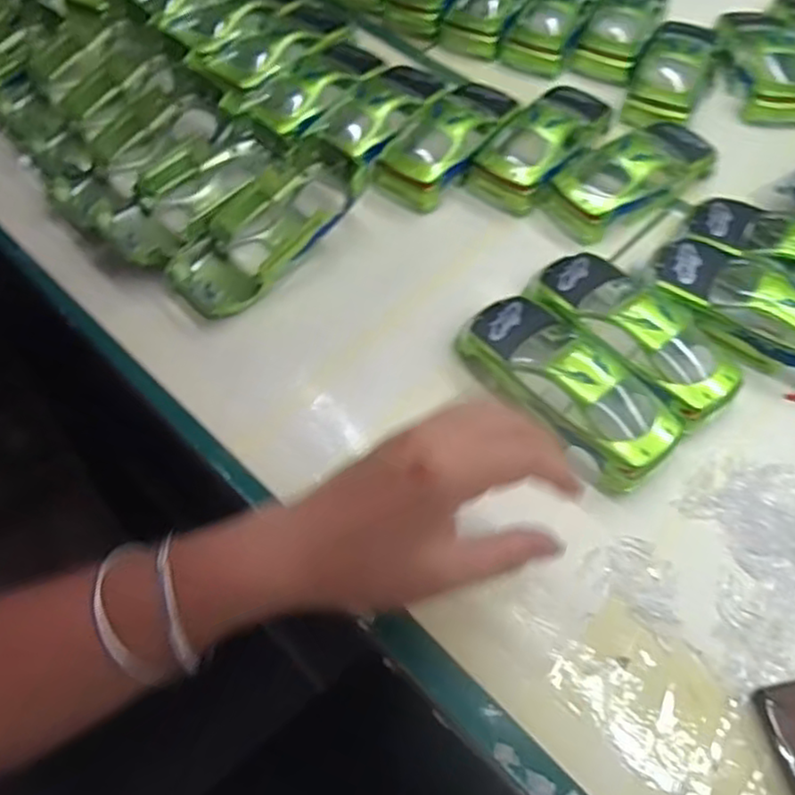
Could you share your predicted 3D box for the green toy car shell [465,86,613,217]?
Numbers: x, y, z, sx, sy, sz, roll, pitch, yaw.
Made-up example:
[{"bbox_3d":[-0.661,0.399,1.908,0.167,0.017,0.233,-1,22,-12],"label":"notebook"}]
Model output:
[{"bbox_3d":[0.101,-0.180,0.484,0.054,0.034,0.120,33,63,18],"label":"green toy car shell"}]

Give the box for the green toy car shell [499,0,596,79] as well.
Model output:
[{"bbox_3d":[0.126,-0.303,0.568,0.050,0.029,0.102,25,61,14],"label":"green toy car shell"}]

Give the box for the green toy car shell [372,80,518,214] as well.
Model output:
[{"bbox_3d":[0.037,-0.186,0.488,0.052,0.032,0.128,31,63,17],"label":"green toy car shell"}]

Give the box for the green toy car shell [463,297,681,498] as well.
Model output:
[{"bbox_3d":[0.093,-0.009,0.381,0.056,0.035,0.126,-33,64,-19],"label":"green toy car shell"}]

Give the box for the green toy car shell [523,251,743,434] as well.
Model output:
[{"bbox_3d":[0.138,-0.041,0.403,0.057,0.034,0.127,-35,65,-20],"label":"green toy car shell"}]

